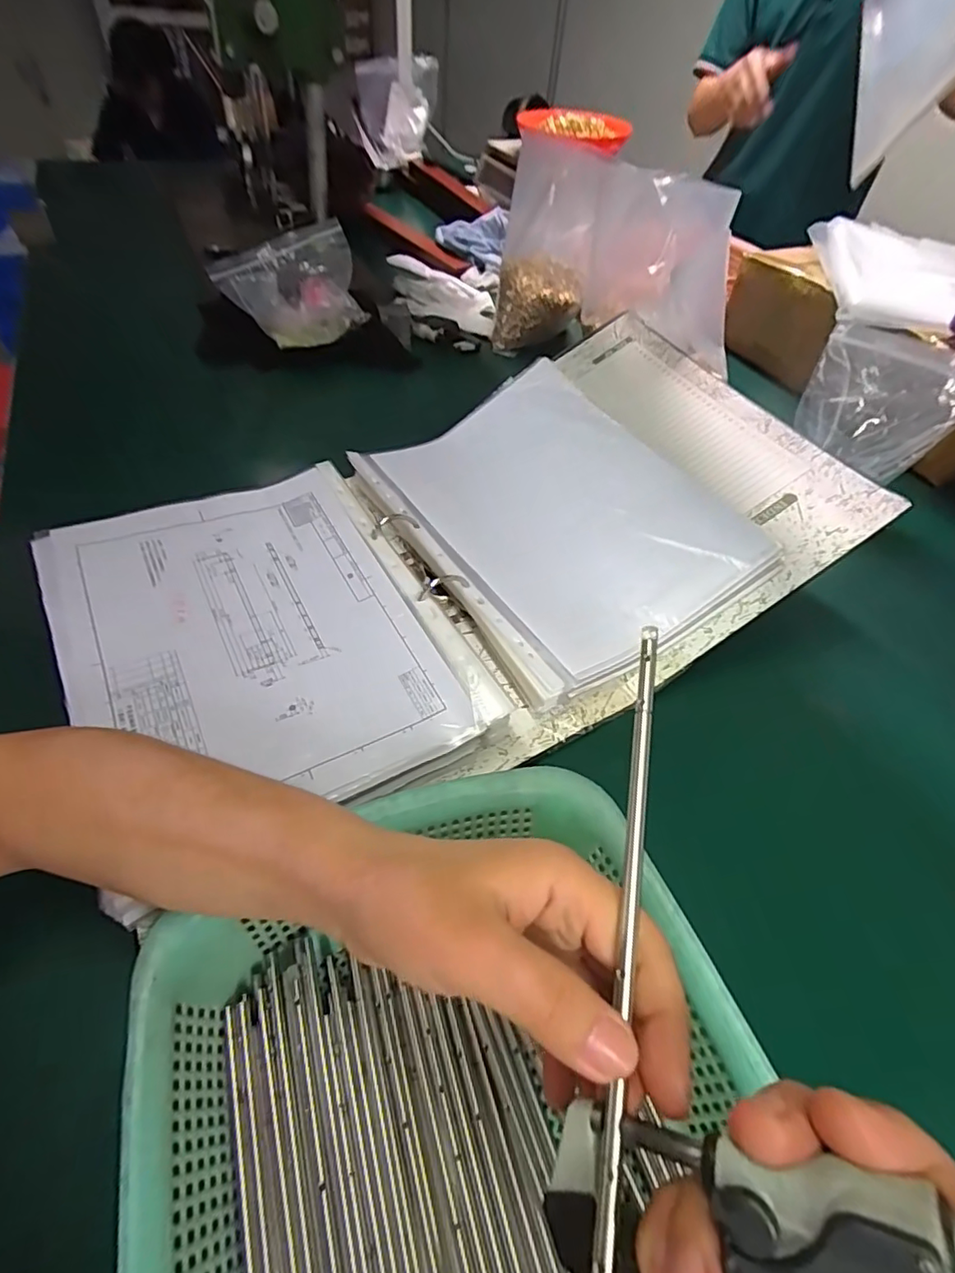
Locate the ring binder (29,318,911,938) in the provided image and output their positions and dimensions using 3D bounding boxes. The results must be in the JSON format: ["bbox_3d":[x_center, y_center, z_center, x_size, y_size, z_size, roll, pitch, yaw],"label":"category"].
[{"bbox_3d":[0.003,-0.082,0.455,0.594,0.077,0.334,-23,56,-23],"label":"ring binder"}]

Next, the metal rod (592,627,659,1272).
[{"bbox_3d":[0.048,0.082,0.177,0.007,0.004,0.194,12,63,4],"label":"metal rod"}]

